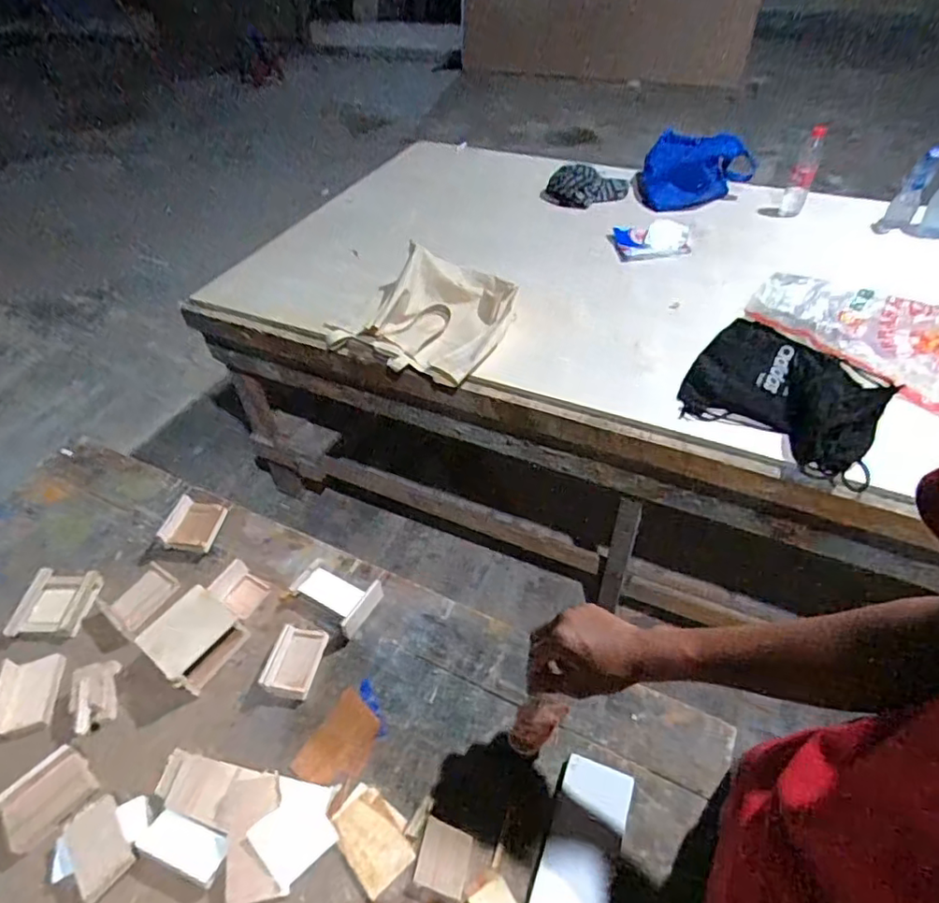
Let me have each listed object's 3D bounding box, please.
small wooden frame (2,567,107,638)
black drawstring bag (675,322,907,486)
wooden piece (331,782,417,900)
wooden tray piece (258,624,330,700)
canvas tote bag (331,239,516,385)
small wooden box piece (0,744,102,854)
[{"bbox_3d":[-0.621,0.228,0.876,0.119,0.018,0.106,0,46,4],"label":"small wooden frame"},{"bbox_3d":[0.613,-0.113,1.130,0.353,0.052,0.309,29,56,28],"label":"black drawstring bag"},{"bbox_3d":[-0.107,0.429,0.651,0.066,0.008,0.095,-29,51,-23],"label":"wooden piece"},{"bbox_3d":[-0.234,0.279,0.780,0.062,0.013,0.091,21,49,-6],"label":"wooden tray piece"},{"bbox_3d":[-0.090,-0.332,1.324,0.368,0.132,0.341,21,53,23],"label":"canvas tote bag"},{"bbox_3d":[-0.498,0.405,0.684,0.071,0.029,0.091,31,55,29],"label":"small wooden box piece"}]

